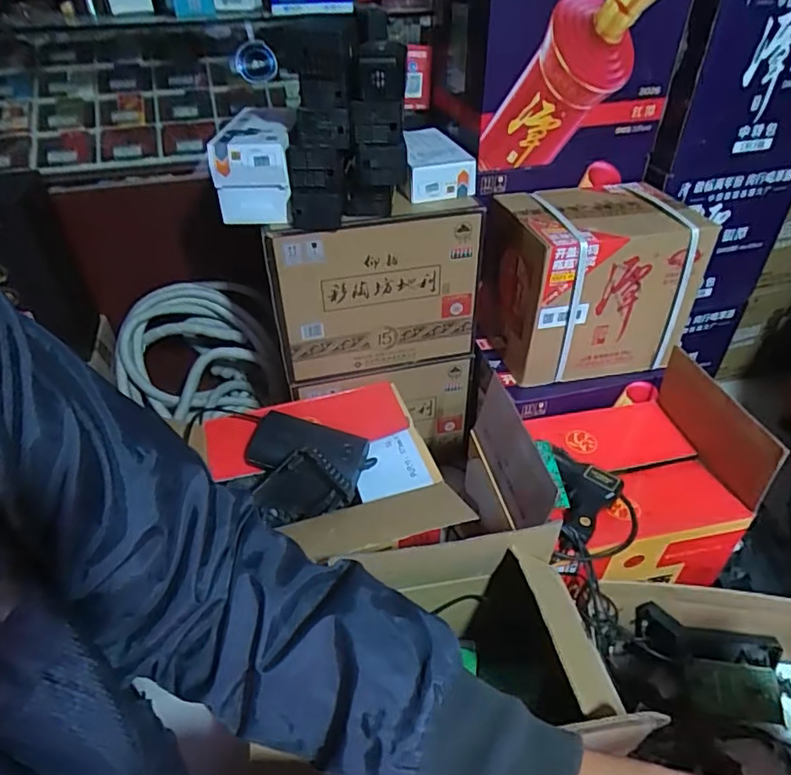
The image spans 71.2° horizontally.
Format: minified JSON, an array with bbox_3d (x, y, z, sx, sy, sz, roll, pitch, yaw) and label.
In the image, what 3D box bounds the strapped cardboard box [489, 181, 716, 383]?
[{"bbox_3d":[0.362,-0.197,1.055,0.345,0.287,0.215,-6,40,-6],"label":"strapped cardboard box"}]

